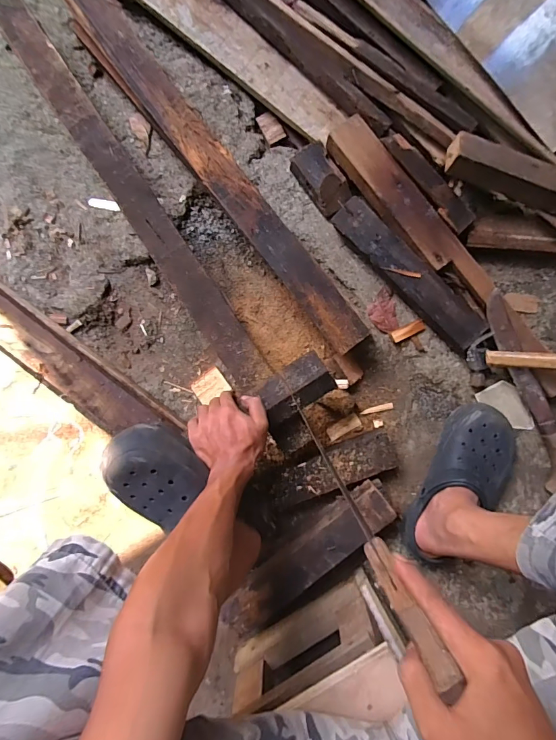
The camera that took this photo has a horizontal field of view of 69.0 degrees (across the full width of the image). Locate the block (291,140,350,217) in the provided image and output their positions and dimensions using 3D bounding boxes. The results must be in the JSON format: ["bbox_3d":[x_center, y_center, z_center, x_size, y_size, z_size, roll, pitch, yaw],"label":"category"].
[{"bbox_3d":[0.077,-0.330,0.701,0.061,0.047,0.122,-35,88,1],"label":"block"}]

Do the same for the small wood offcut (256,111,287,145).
[{"bbox_3d":[-0.013,-0.444,0.739,0.036,0.010,0.054,-29,88,1],"label":"small wood offcut"}]

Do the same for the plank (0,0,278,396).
[{"bbox_3d":[-0.240,-0.281,0.649,0.068,0.026,0.740,-34,88,1],"label":"plank"}]

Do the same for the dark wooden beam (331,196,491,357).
[{"bbox_3d":[0.219,-0.160,0.686,0.313,0.052,0.072,44,90,2],"label":"dark wooden beam"}]

